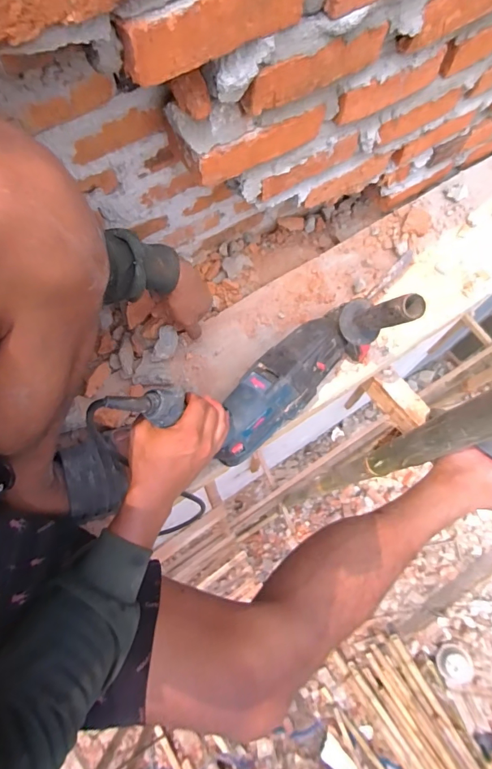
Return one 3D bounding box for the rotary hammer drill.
[{"bbox_3d":[0.034,-0.005,0.526,0.355,0.226,0.099,-34,74,-11],"label":"rotary hammer drill"}]

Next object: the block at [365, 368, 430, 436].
[{"bbox_3d":[0.276,0.029,0.732,0.052,0.051,0.113,-37,75,-12],"label":"block"}]

